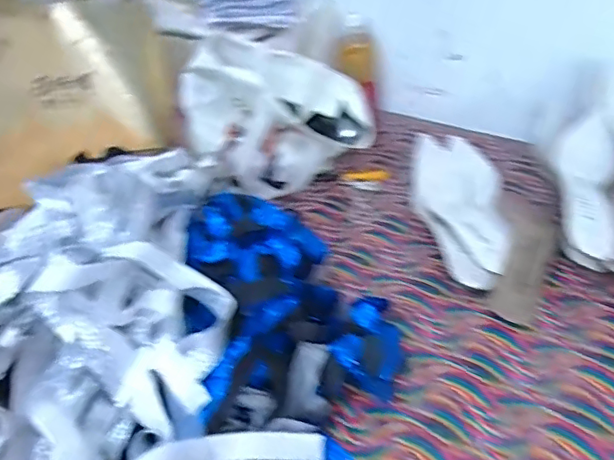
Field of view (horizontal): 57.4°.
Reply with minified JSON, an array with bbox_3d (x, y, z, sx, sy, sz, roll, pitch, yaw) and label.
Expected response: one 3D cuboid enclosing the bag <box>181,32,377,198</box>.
[{"bbox_3d":[-0.046,-0.177,0.830,0.239,0.195,0.150,-20,38,-16],"label":"bag"}]

